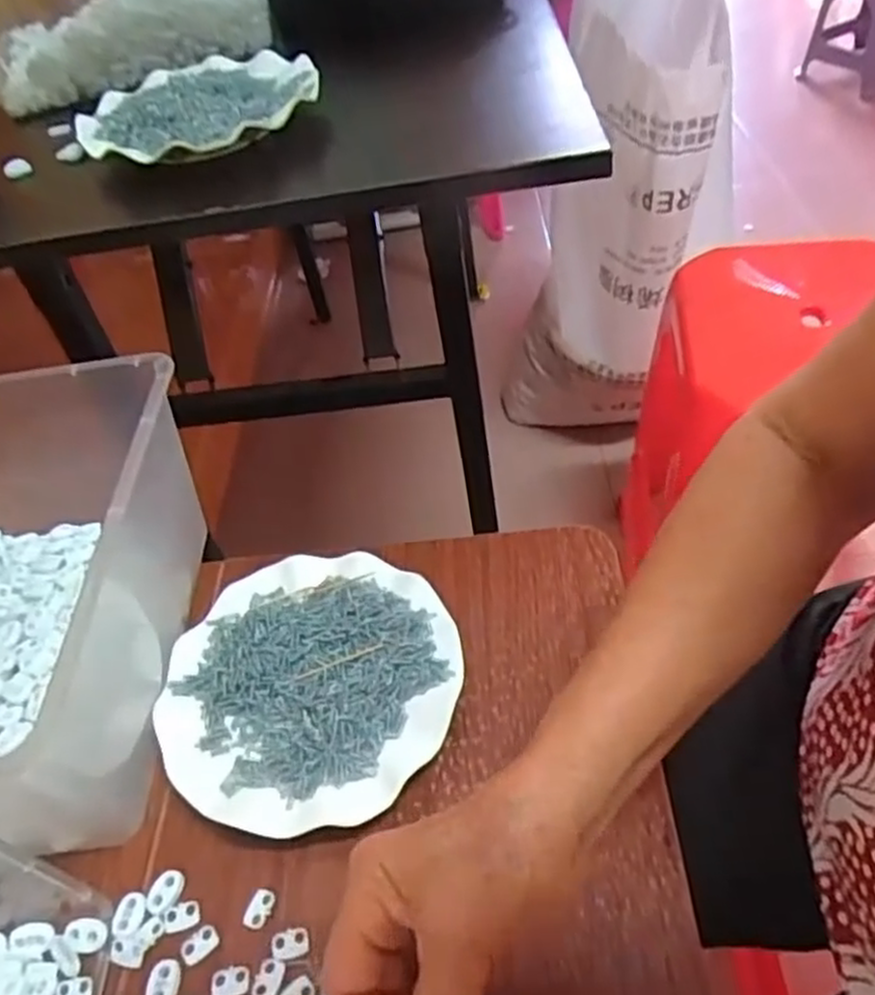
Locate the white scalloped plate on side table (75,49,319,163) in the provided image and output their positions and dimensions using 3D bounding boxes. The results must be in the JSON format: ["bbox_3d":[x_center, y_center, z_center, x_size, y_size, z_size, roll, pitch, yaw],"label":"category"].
[{"bbox_3d":[-0.184,-0.302,0.588,0.175,0.026,0.172,-5,46,5],"label":"white scalloped plate on side table"}]

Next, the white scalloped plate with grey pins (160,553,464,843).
[{"bbox_3d":[-0.080,0.114,0.475,0.177,0.027,0.176,-2,46,3],"label":"white scalloped plate with grey pins"}]

